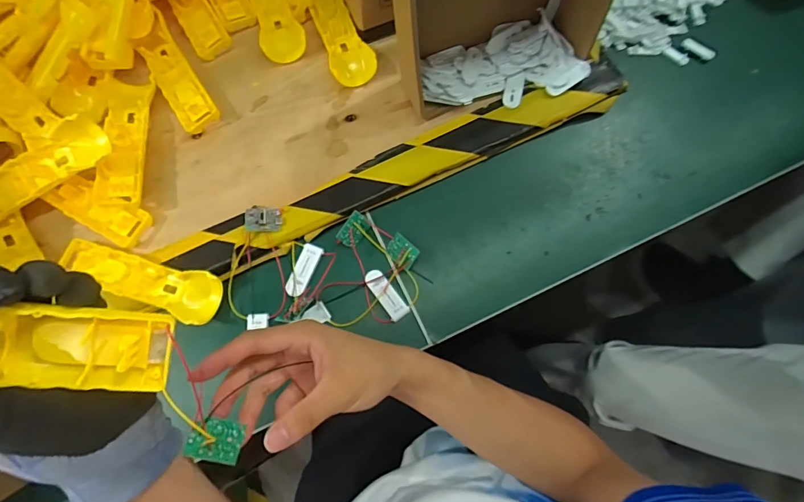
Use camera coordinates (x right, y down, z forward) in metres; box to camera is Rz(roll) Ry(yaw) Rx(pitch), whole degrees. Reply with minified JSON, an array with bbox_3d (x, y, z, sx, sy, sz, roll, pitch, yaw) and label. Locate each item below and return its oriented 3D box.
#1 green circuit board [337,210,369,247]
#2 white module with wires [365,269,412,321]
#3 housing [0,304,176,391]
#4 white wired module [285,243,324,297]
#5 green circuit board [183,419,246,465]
[{"bbox_3d":[-0.052,-0.024,0.464,0.022,0.009,0.037,36,89,-19],"label":"green circuit board"},{"bbox_3d":[-0.016,0.045,0.452,0.022,0.005,0.058,-35,78,-9],"label":"white module with wires"},{"bbox_3d":[-0.200,0.043,0.203,0.160,0.038,0.041,6,74,-19],"label":"housing"},{"bbox_3d":[-0.103,0.020,0.458,0.022,0.004,0.057,20,76,5],"label":"white wired module"},{"bbox_3d":[-0.125,0.128,0.290,0.033,0.004,0.026,18,63,-23],"label":"green circuit board"}]

